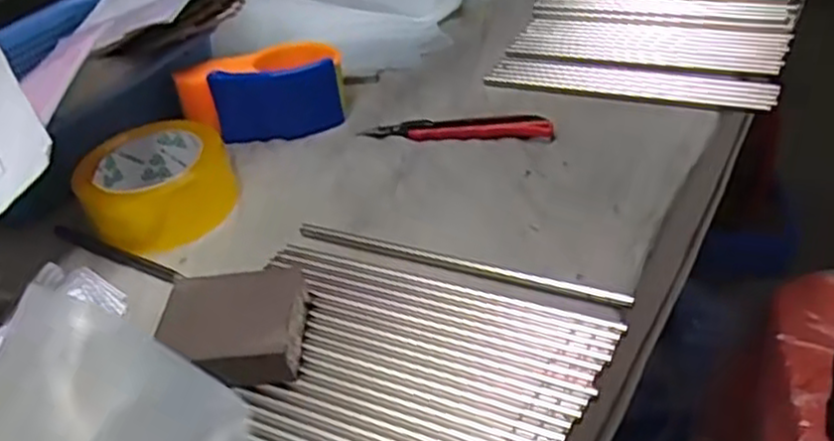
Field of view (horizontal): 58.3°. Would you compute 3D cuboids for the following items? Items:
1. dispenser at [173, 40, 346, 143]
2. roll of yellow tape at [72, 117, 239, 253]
[{"bbox_3d":[-0.129,-0.108,0.629,0.133,0.053,0.074,-18,39,-10],"label":"dispenser"},{"bbox_3d":[-0.193,-0.034,0.557,0.103,0.048,0.099,-18,39,-10],"label":"roll of yellow tape"}]

